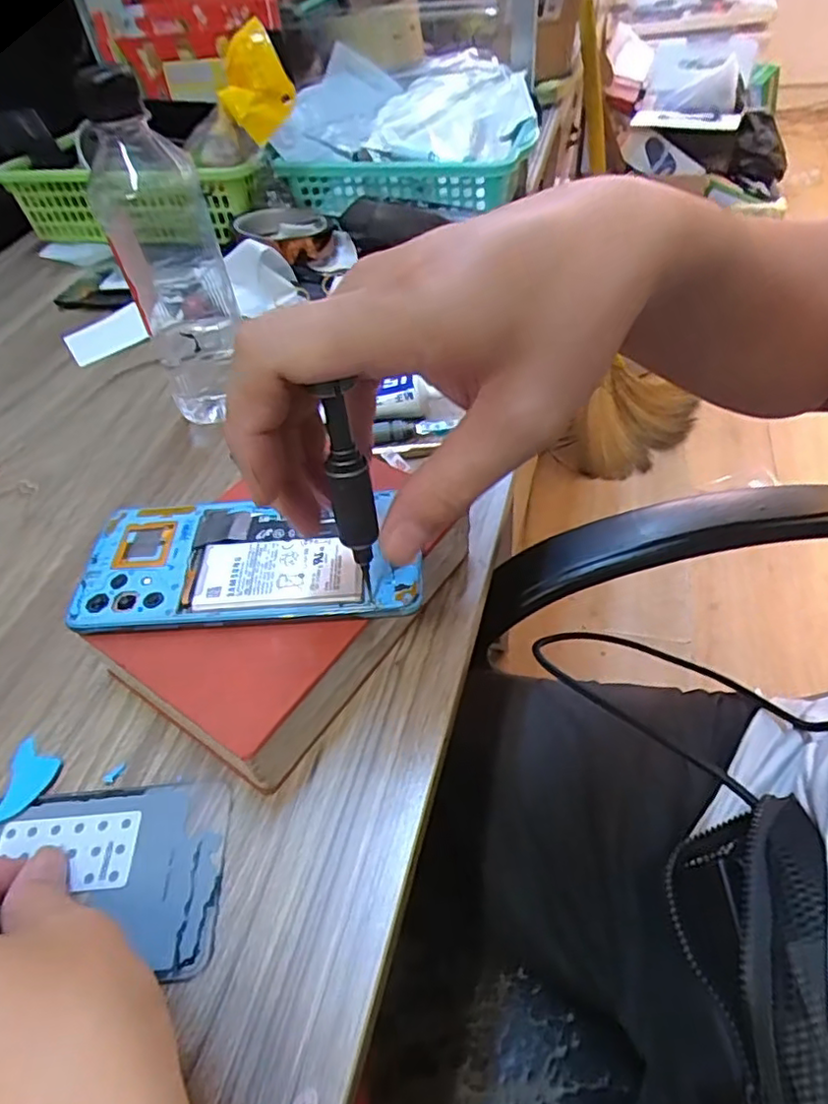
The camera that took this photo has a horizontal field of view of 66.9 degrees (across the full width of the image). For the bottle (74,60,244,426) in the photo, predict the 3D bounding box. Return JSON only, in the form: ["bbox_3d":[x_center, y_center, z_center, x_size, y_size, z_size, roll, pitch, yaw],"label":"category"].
[{"bbox_3d":[-0.150,-0.180,0.393,0.062,0.195,0.061,-19,50,-10],"label":"bottle"}]

